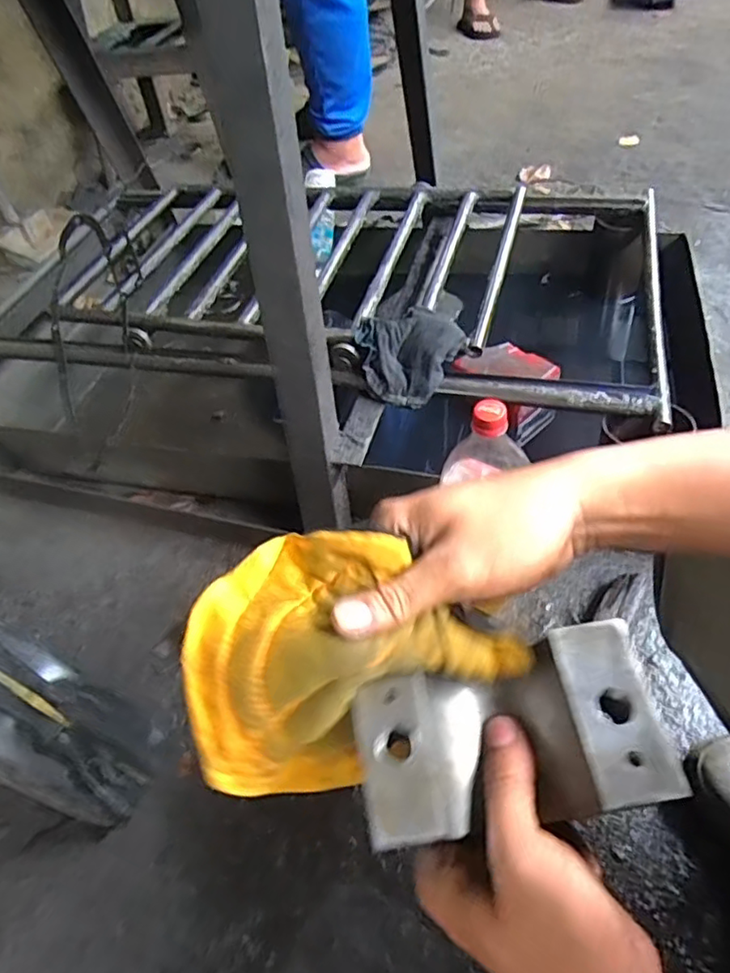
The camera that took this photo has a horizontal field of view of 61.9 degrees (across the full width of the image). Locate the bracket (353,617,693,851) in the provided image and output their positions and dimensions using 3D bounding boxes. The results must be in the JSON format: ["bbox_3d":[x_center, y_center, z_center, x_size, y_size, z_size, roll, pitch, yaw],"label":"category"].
[{"bbox_3d":[0.061,0.110,0.267,0.124,0.037,0.070,-9,52,-1],"label":"bracket"}]

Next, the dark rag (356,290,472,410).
[{"bbox_3d":[0.059,-0.179,0.789,0.136,0.070,0.137,-3,49,8],"label":"dark rag"}]

